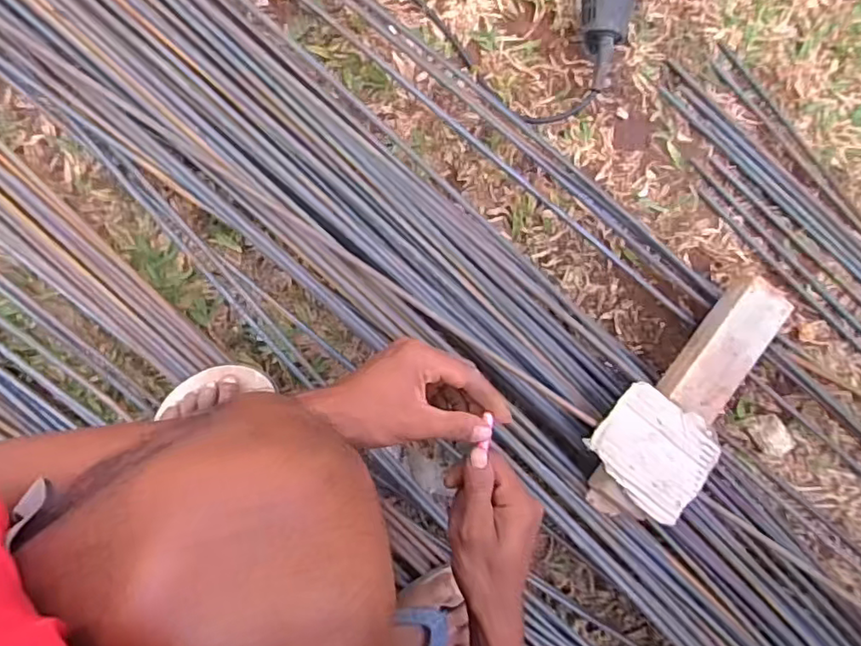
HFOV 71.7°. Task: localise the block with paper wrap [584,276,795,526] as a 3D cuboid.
[{"bbox_3d":[0.259,0.073,0.608,0.116,0.053,0.288,38,90,-8],"label":"block with paper wrap"}]

